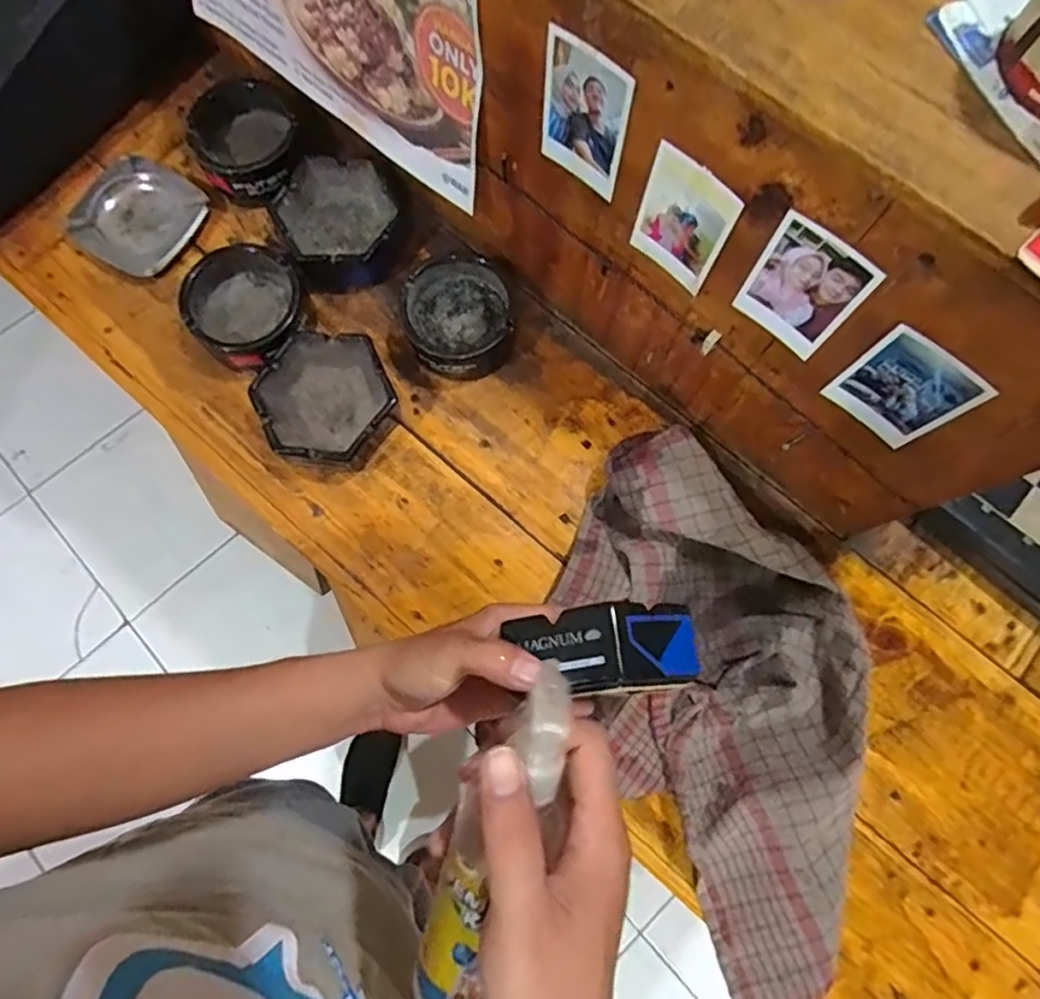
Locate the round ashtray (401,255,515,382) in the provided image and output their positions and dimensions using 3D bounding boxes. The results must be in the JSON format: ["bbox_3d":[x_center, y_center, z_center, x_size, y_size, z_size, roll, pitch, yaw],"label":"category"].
[{"bbox_3d":[-0.056,-0.166,0.569,0.098,0.040,0.111,-18,77,-6],"label":"round ashtray"}]

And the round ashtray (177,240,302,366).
[{"bbox_3d":[-0.244,-0.170,0.564,0.100,0.039,0.110,0,76,-1],"label":"round ashtray"}]

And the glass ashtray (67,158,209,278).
[{"bbox_3d":[-0.365,-0.270,0.600,0.107,0.023,0.102,24,77,5],"label":"glass ashtray"}]

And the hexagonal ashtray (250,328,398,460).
[{"bbox_3d":[-0.168,-0.085,0.550,0.112,0.039,0.115,-28,78,-8],"label":"hexagonal ashtray"}]

